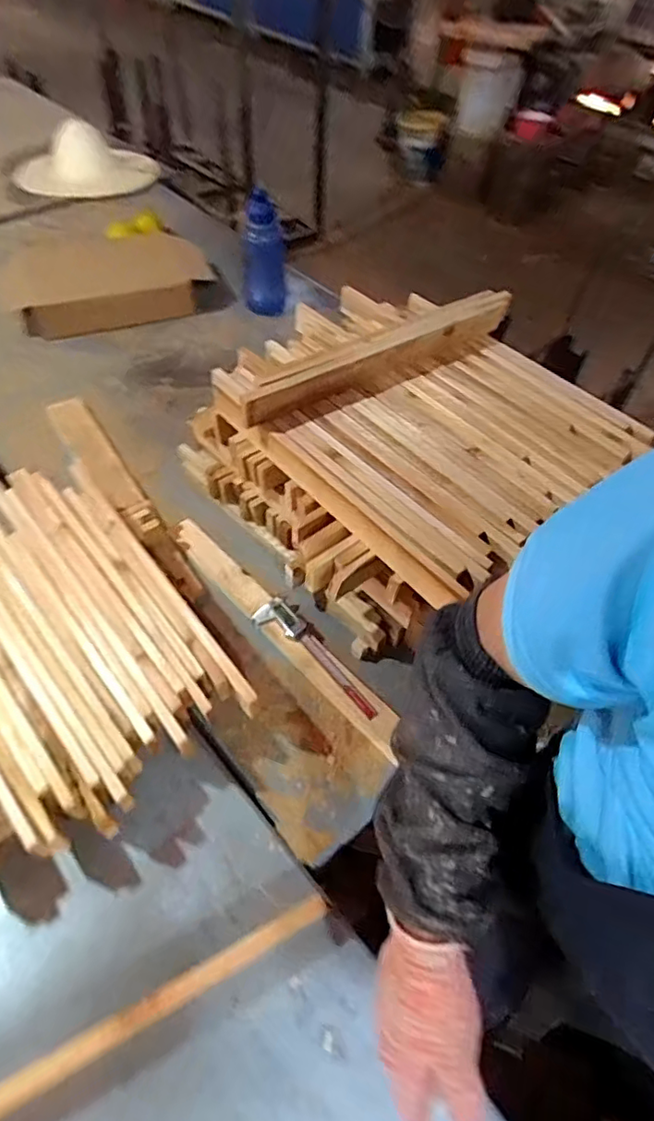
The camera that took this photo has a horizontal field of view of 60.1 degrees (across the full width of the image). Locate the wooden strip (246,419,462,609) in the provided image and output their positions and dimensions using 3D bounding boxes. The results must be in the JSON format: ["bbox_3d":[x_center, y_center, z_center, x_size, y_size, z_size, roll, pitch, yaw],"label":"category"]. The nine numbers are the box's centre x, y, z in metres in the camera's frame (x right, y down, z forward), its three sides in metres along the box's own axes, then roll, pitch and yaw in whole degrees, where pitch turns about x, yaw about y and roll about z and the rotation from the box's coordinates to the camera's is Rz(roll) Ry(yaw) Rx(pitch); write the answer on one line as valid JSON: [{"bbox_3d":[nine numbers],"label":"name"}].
[{"bbox_3d":[0.015,-0.072,0.733,0.014,0.042,0.377,-32,60,-25],"label":"wooden strip"}]

